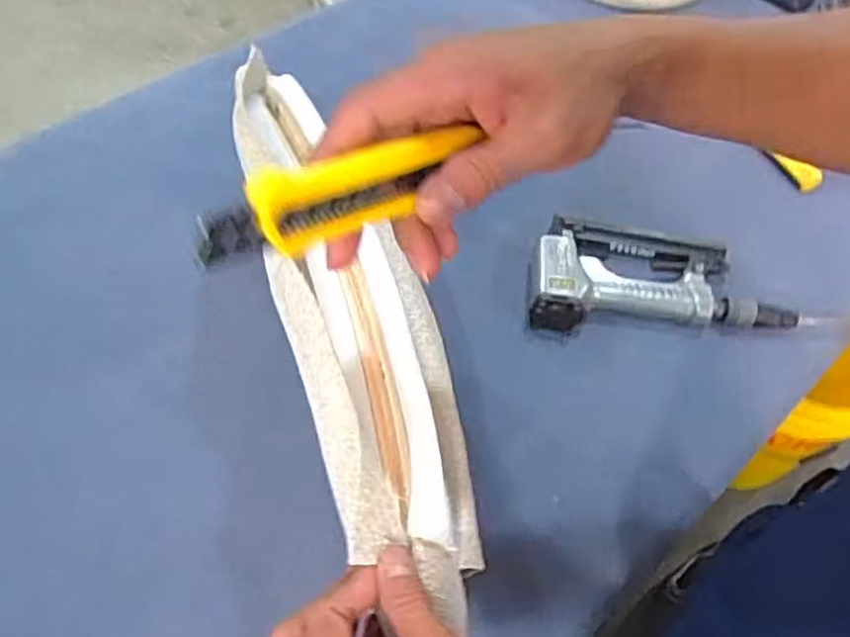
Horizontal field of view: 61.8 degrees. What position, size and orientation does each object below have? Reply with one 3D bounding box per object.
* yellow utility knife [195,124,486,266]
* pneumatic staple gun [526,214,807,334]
[{"bbox_3d":[-0.029,-0.049,0.269,0.121,0.033,0.014,-28,60,-33],"label":"yellow utility knife"},{"bbox_3d":[0.224,-0.042,0.698,0.249,0.053,0.111,0,54,-4],"label":"pneumatic staple gun"}]

